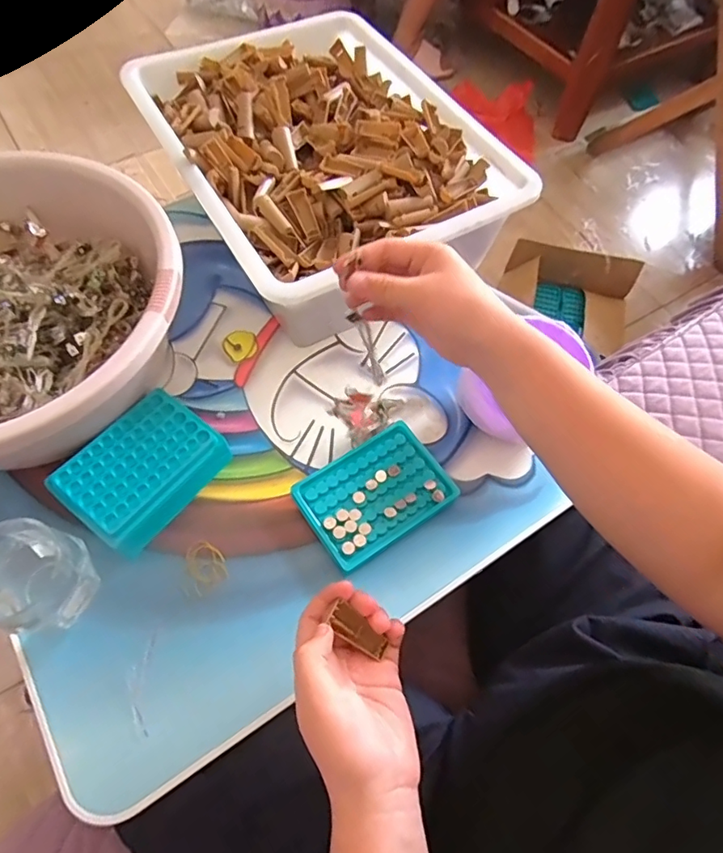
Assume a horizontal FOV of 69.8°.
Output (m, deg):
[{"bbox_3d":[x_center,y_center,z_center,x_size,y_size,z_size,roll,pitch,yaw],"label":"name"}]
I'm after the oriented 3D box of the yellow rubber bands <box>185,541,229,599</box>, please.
[{"bbox_3d":[-0.139,0.124,0.465,0.030,0.004,0.045,-23,65,-14],"label":"yellow rubber bands"}]

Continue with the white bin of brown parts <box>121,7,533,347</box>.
[{"bbox_3d":[-0.050,-0.308,0.622,0.320,0.120,0.442,-27,67,-16],"label":"white bin of brown parts"}]

